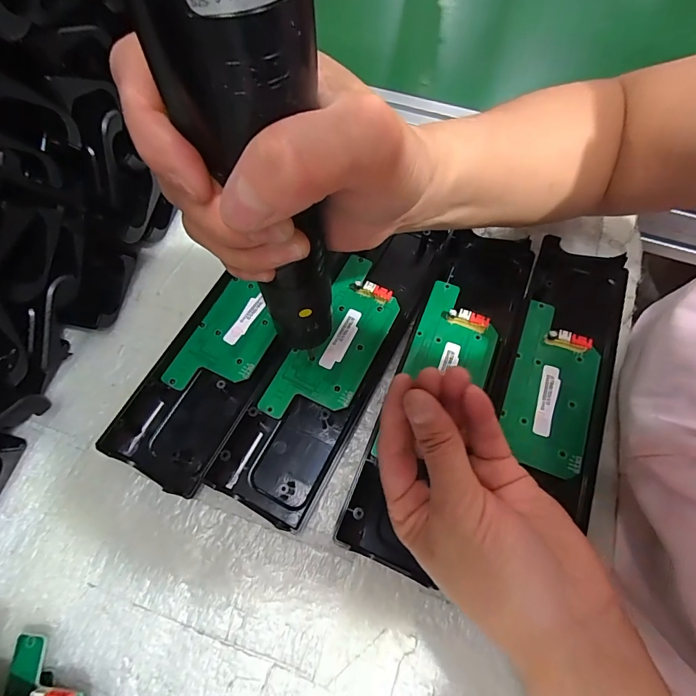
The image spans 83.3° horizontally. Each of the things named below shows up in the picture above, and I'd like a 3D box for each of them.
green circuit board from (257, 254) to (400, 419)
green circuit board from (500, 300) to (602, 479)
[{"bbox_3d":[-0.005,-0.004,0.282,0.052,0.009,0.133,25,70,12],"label":"green circuit board"},{"bbox_3d":[0.137,0.024,0.262,0.052,0.011,0.113,20,69,10],"label":"green circuit board"}]

